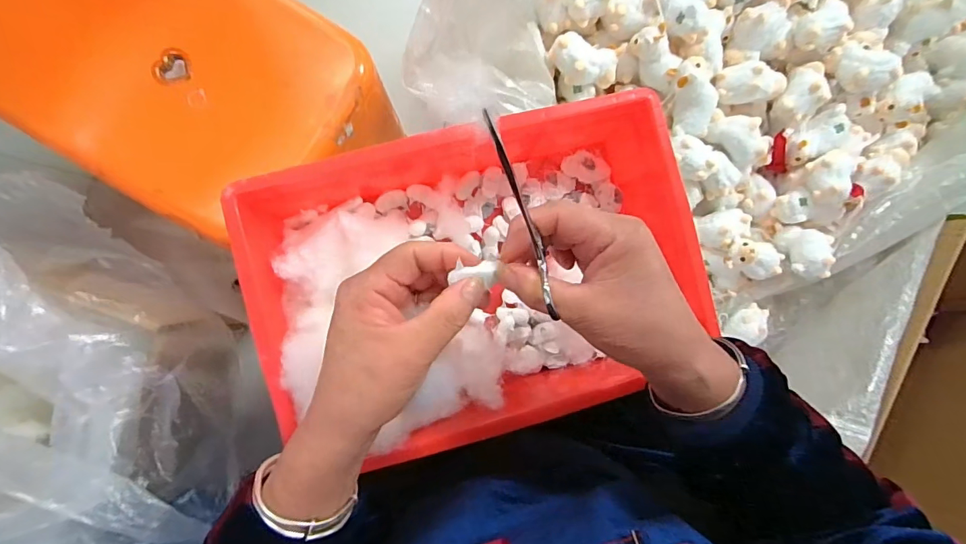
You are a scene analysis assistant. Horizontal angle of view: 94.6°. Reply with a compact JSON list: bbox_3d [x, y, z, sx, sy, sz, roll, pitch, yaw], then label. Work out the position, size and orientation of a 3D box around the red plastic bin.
[{"bbox_3d":[-0.005,0.000,0.396,0.361,0.101,0.262,-12,86,-9],"label":"red plastic bin"}]

